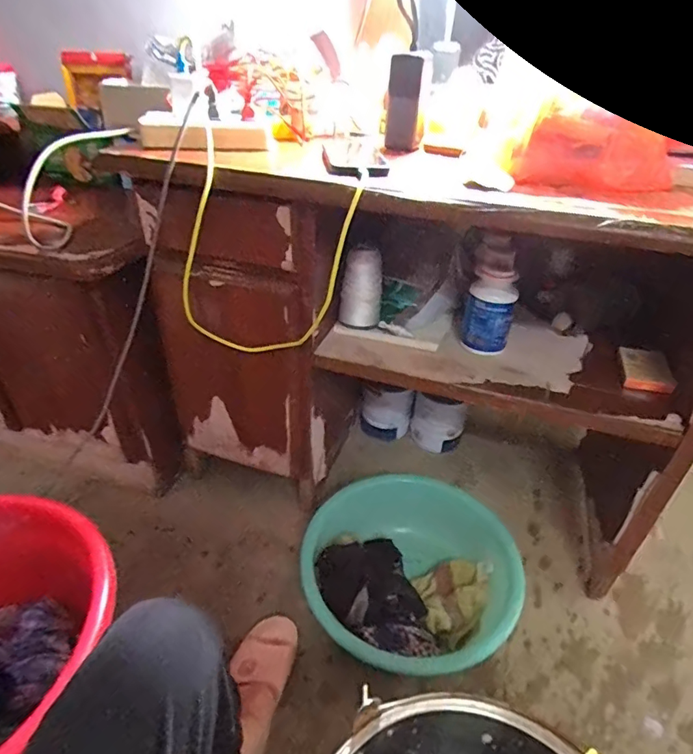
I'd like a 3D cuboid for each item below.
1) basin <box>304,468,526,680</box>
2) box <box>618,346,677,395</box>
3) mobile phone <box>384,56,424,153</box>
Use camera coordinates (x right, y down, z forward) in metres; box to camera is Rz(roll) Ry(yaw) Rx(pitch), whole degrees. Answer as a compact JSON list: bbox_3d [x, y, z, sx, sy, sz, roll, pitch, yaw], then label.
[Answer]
[{"bbox_3d":[0.107,0.327,0.830,0.344,0.117,0.312,24,41,30],"label":"basin"},{"bbox_3d":[0.465,-0.011,0.753,0.072,0.018,0.095,10,36,13],"label":"box"},{"bbox_3d":[0.088,-0.409,0.731,0.050,0.126,0.011,-2,38,-7],"label":"mobile phone"}]

